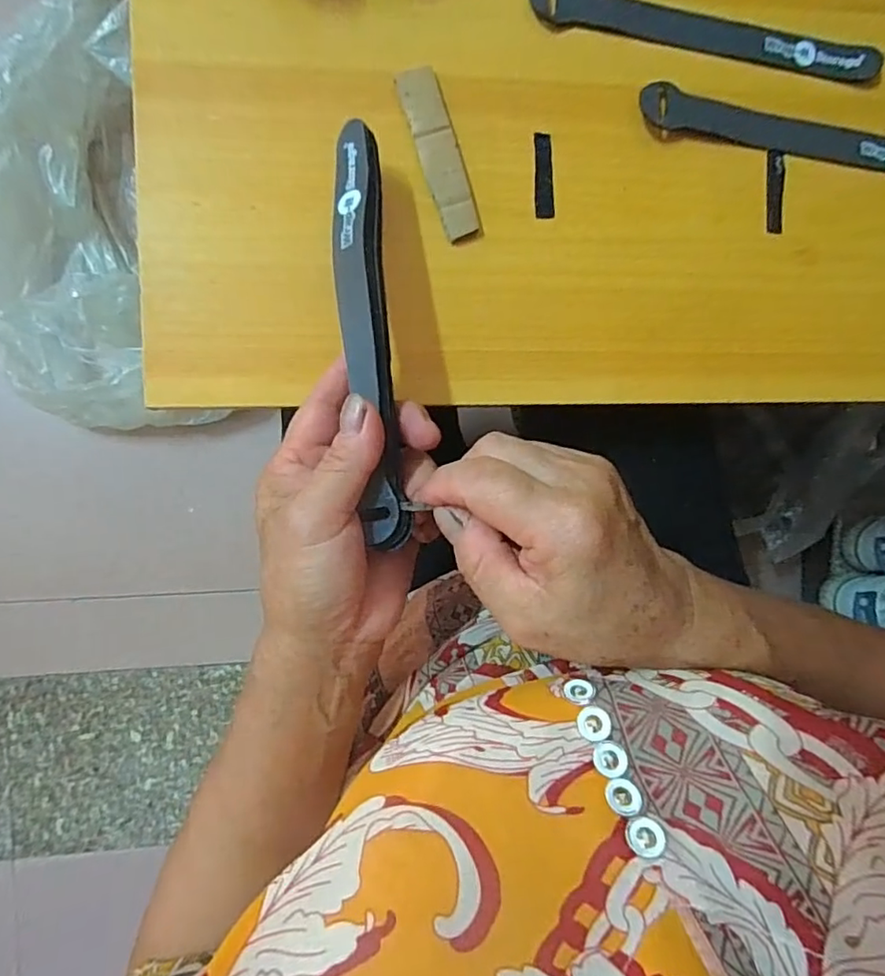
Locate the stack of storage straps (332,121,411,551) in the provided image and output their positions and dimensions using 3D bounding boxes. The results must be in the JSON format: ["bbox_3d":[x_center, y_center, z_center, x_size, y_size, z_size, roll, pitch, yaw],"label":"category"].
[{"bbox_3d":[-0.033,-0.073,0.252,0.023,0.015,0.195,-6,80,-5],"label":"stack of storage straps"}]

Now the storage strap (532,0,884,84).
[{"bbox_3d":[0.144,-0.245,0.309,0.192,0.008,0.021,8,91,-6],"label":"storage strap"}]

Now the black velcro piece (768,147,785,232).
[{"bbox_3d":[0.185,-0.165,0.317,0.009,0.004,0.044,-2,96,3],"label":"black velcro piece"}]

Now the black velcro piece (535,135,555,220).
[{"bbox_3d":[0.055,-0.168,0.307,0.010,0.004,0.043,-3,92,-5],"label":"black velcro piece"}]

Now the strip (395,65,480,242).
[{"bbox_3d":[-0.001,-0.174,0.296,0.021,0.004,0.084,-19,96,-4],"label":"strip"}]

